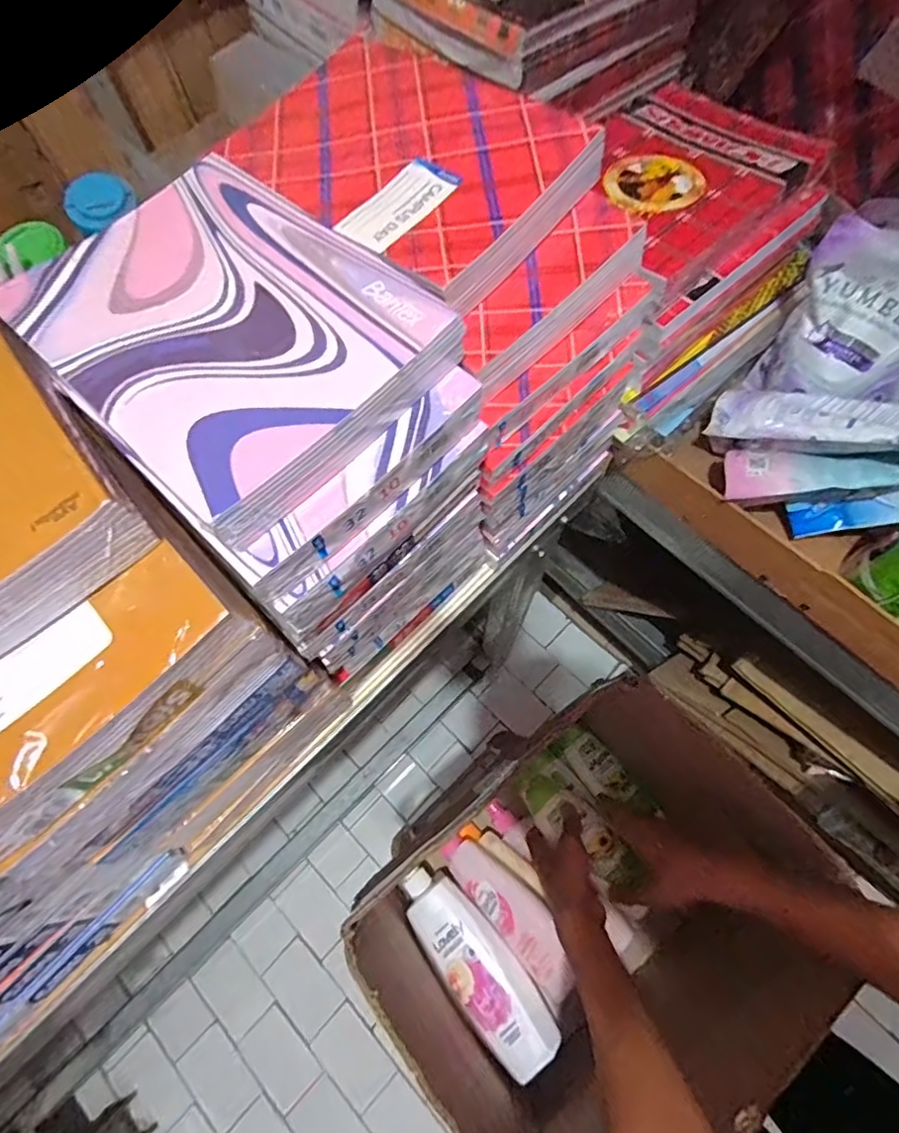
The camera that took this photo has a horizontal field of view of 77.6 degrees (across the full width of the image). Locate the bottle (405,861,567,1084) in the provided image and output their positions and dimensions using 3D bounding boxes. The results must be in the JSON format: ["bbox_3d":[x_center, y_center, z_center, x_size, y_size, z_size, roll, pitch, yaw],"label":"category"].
[{"bbox_3d":[0.026,0.448,0.642,0.078,0.048,0.239,-37,74,-14],"label":"bottle"}]

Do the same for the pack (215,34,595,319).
[{"bbox_3d":[-0.030,-0.265,0.356,0.227,0.020,0.160,38,73,13],"label":"pack"}]

